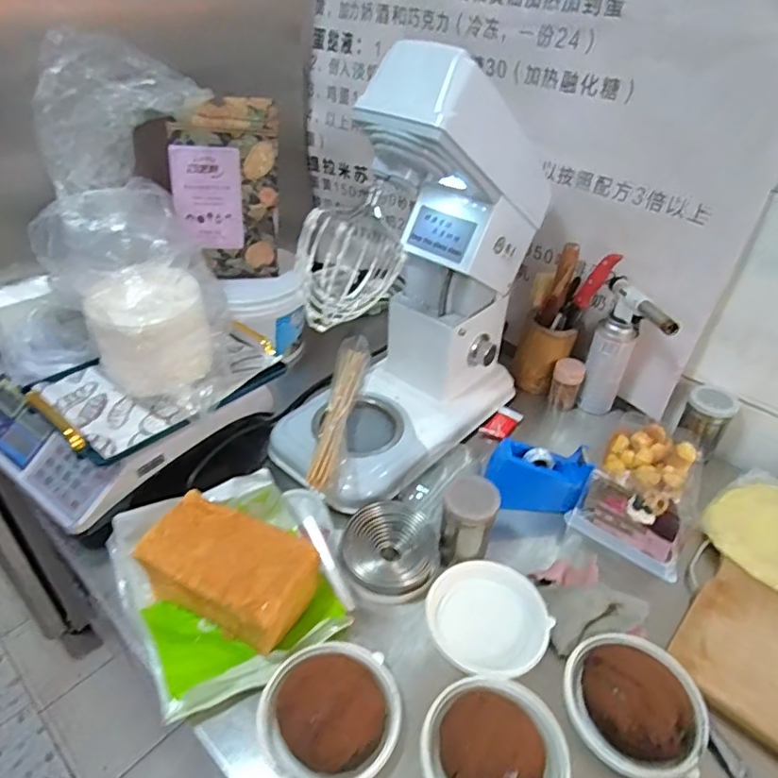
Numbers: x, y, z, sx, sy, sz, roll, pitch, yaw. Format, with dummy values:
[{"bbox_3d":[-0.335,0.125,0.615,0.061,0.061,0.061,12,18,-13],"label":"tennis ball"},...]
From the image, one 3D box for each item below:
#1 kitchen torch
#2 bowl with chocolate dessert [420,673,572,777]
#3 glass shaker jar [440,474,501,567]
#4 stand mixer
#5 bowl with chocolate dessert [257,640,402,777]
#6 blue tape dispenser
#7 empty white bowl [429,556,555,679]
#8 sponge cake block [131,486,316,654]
[{"bbox_3d":[0.366,-0.040,0.899,0.068,0.241,0.141,6,38,4],"label":"kitchen torch"},{"bbox_3d":[0.100,0.340,0.525,0.131,0.061,0.135,2,38,-2],"label":"bowl with chocolate dessert"},{"bbox_3d":[0.098,0.160,0.689,0.065,0.106,0.054,3,38,-1],"label":"glass shaker jar"},{"bbox_3d":[0.047,-0.158,0.791,0.212,0.488,0.466,30,45,30],"label":"stand mixer"},{"bbox_3d":[-0.059,0.318,0.554,0.135,0.059,0.138,2,38,-2],"label":"bowl with chocolate dessert"},{"bbox_3d":[0.211,0.126,0.794,0.139,0.087,0.049,6,38,4],"label":"blue tape dispenser"},{"bbox_3d":[0.114,0.265,0.651,0.126,0.027,0.138,2,38,-2],"label":"empty white bowl"},{"bbox_3d":[-0.185,0.209,0.645,0.189,0.088,0.105,20,40,20],"label":"sponge cake block"}]

